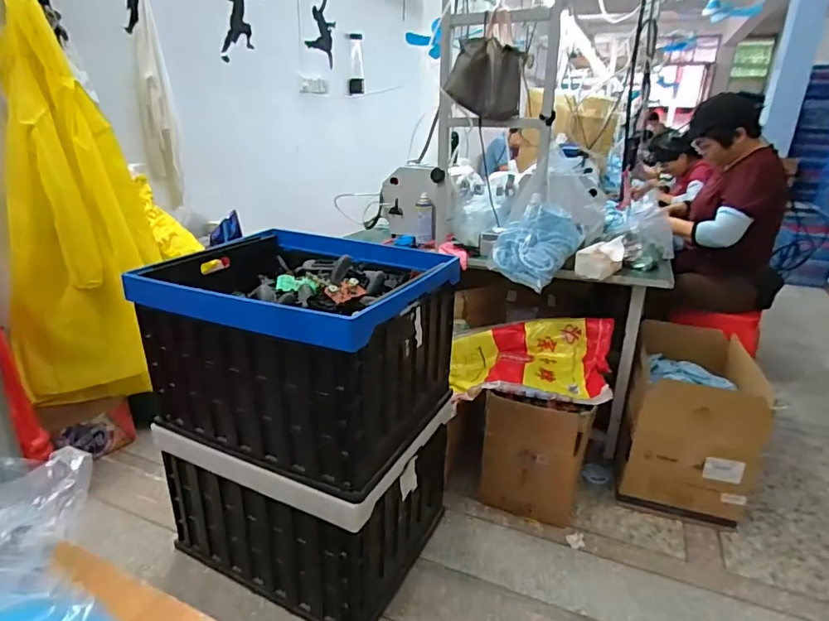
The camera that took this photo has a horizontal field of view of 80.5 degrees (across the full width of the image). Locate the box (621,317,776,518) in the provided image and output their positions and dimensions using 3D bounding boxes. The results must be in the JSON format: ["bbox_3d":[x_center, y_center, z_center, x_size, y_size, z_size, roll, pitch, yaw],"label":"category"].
[{"bbox_3d":[0.932,0.359,1.648,0.370,0.401,0.443,12,23,25],"label":"box"}]

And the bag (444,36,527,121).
[{"bbox_3d":[0.203,-0.662,1.409,0.214,0.191,0.063,3,21,4],"label":"bag"}]

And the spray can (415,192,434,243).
[{"bbox_3d":[0.039,-0.340,1.828,0.068,0.170,0.070,1,21,-3],"label":"spray can"}]

